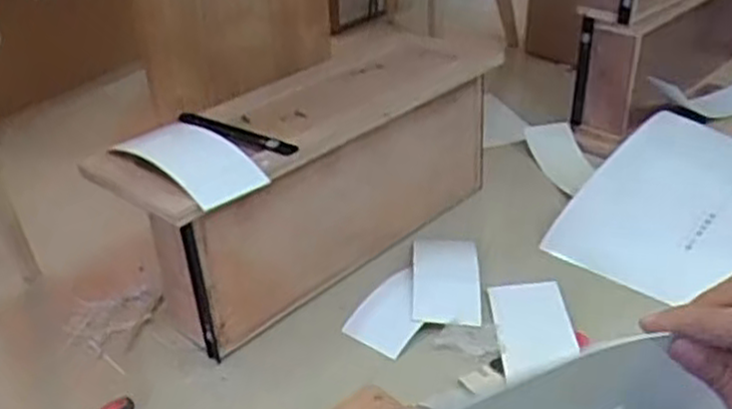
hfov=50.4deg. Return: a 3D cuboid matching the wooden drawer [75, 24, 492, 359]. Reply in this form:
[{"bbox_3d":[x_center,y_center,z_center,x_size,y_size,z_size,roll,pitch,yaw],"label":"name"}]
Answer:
[{"bbox_3d":[-0.072,-0.042,1.291,0.697,0.289,0.245,-26,39,-34],"label":"wooden drawer"}]

